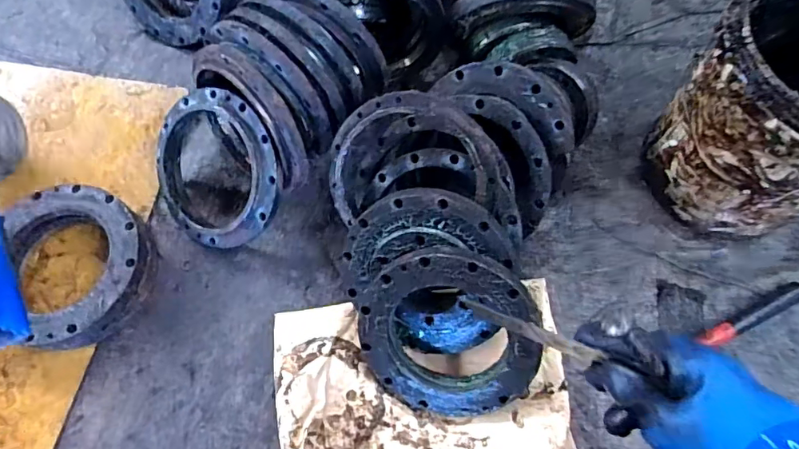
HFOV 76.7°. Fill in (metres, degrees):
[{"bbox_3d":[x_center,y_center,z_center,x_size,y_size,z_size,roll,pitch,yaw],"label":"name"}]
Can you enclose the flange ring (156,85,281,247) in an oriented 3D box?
[{"bbox_3d":[-0.286,-0.085,0.799,0.221,0.039,0.245,-11,96,24],"label":"flange ring"}]

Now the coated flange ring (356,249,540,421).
[{"bbox_3d":[0.068,0.154,0.707,0.244,0.035,0.249,4,107,13],"label":"coated flange ring"}]

